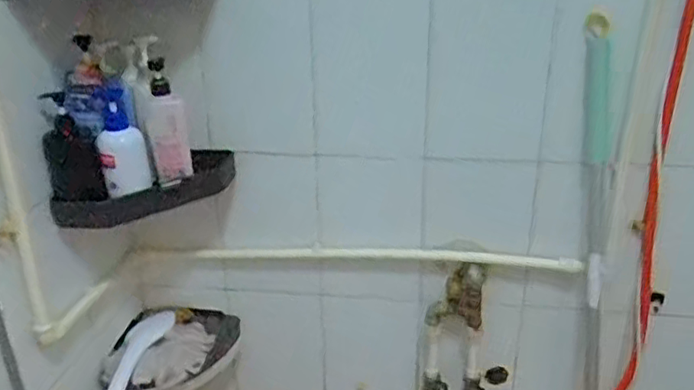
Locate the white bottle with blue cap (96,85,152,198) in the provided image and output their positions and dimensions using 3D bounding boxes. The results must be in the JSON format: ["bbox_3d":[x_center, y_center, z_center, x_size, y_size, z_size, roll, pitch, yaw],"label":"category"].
[{"bbox_3d":[-0.350,-0.084,0.952,0.068,0.156,0.064,-9,24,-20],"label":"white bottle with blue cap"}]

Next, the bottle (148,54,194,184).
[{"bbox_3d":[-0.286,-0.110,0.976,0.061,0.182,0.083,-7,23,-15],"label":"bottle"}]

